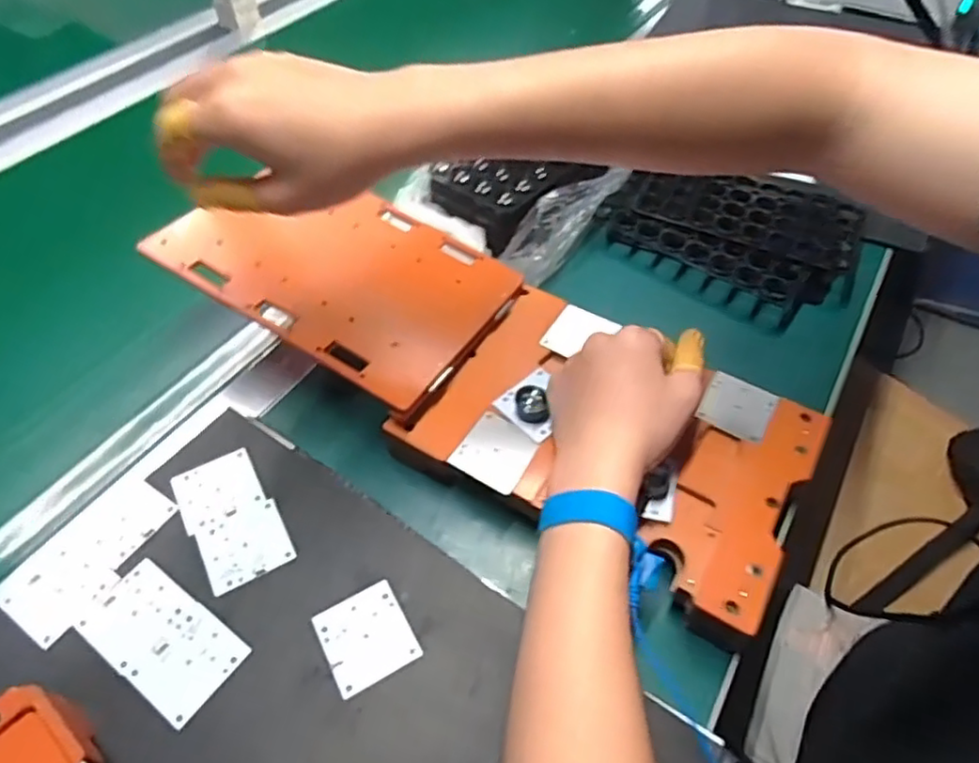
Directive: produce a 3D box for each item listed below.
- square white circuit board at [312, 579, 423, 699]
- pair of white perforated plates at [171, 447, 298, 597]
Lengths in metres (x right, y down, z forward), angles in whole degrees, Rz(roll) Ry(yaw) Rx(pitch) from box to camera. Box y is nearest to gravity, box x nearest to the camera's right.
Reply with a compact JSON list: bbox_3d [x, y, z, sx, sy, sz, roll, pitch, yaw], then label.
[{"bbox_3d":[-0.066,0.138,0.343,0.044,0.005,0.046,-23,55,-22],"label":"square white circuit board"},{"bbox_3d":[-0.157,0.083,0.388,0.048,0.006,0.089,-26,56,-24],"label":"pair of white perforated plates"}]

